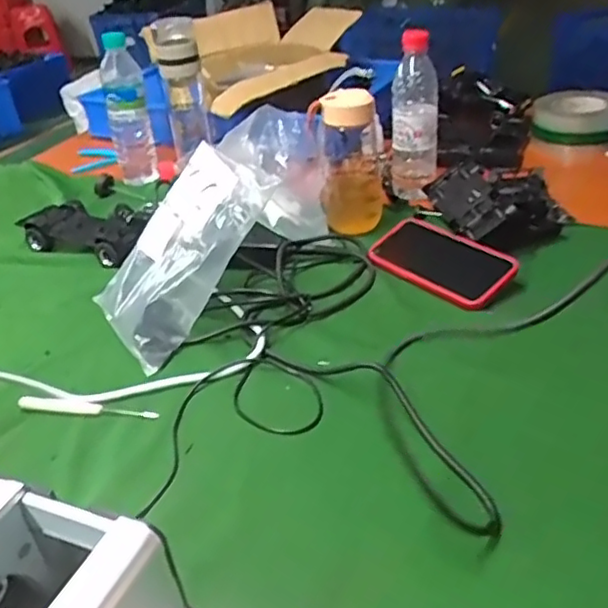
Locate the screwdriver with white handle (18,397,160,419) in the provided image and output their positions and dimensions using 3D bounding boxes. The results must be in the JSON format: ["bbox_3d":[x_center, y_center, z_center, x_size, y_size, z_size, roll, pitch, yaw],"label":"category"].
[{"bbox_3d":[-0.199,0.096,0.586,0.137,0.013,0.012,4,33,11],"label":"screwdriver with white handle"}]

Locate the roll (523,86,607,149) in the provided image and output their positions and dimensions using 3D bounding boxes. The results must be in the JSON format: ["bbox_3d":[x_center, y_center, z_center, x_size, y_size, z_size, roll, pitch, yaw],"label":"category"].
[{"bbox_3d":[0.451,-0.310,1.064,0.157,0.068,0.172,12,36,23],"label":"roll"}]

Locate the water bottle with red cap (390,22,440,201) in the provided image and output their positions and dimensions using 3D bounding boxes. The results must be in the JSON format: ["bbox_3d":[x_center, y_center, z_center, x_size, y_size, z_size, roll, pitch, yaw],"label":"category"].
[{"bbox_3d":[0.154,-0.252,0.887,0.066,0.209,0.058,2,34,11],"label":"water bottle with red cap"}]

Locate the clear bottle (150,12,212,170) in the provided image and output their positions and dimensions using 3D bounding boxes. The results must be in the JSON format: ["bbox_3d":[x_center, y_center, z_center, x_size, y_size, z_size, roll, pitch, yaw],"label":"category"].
[{"bbox_3d":[-0.199,-0.345,1.043,0.075,0.208,0.056,-12,34,-11],"label":"clear bottle"}]

